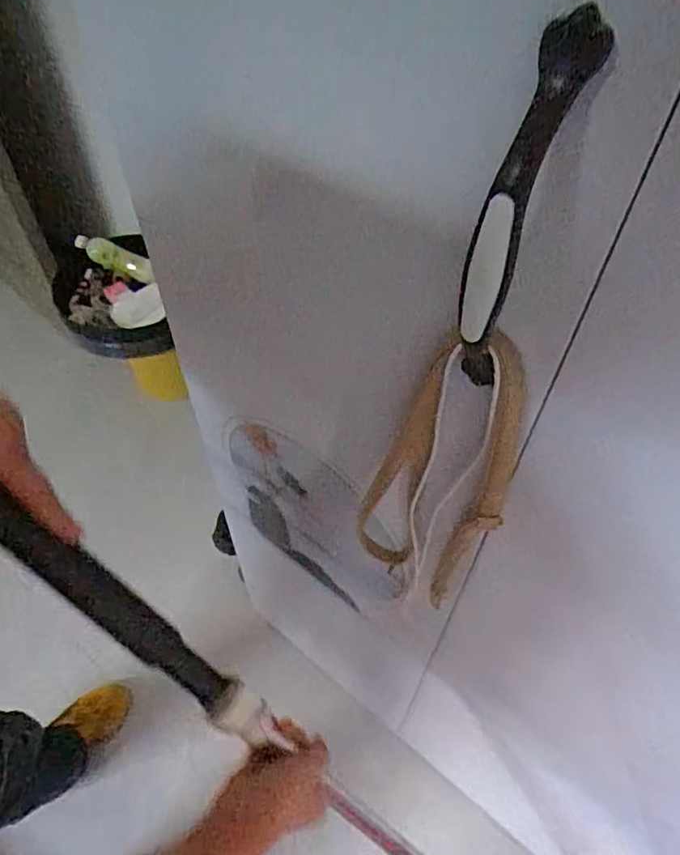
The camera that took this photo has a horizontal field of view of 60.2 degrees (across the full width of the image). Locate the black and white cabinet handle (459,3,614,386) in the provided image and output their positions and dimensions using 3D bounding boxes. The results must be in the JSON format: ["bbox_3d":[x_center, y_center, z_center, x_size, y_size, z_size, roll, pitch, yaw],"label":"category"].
[{"bbox_3d":[0.074,-0.075,0.262,0.024,0.179,0.042,20,55,15],"label":"black and white cabinet handle"}]

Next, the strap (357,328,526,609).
[{"bbox_3d":[0.073,0.055,0.462,0.040,0.341,0.109,-36,61,-25],"label":"strap"}]

